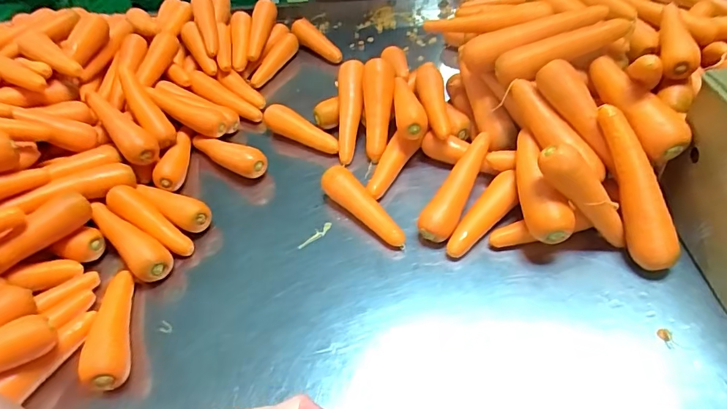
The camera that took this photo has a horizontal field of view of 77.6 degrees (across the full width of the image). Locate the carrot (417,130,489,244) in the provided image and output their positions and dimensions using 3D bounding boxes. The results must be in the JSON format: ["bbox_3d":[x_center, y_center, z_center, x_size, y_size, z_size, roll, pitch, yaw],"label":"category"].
[{"bbox_3d":[0.131,-0.023,0.631,0.042,0.053,0.187,16,50,22],"label":"carrot"}]

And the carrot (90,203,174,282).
[{"bbox_3d":[-0.327,0.044,0.631,0.048,0.040,0.181,-38,53,-26],"label":"carrot"}]

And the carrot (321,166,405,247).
[{"bbox_3d":[0.000,0.001,0.634,0.039,0.043,0.169,-32,50,-22],"label":"carrot"}]

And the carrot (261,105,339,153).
[{"bbox_3d":[-0.108,-0.130,0.785,0.175,0.037,0.035,26,55,29],"label":"carrot"}]

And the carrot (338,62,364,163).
[{"bbox_3d":[-0.026,-0.157,0.758,0.051,0.046,0.189,2,84,9],"label":"carrot"}]

